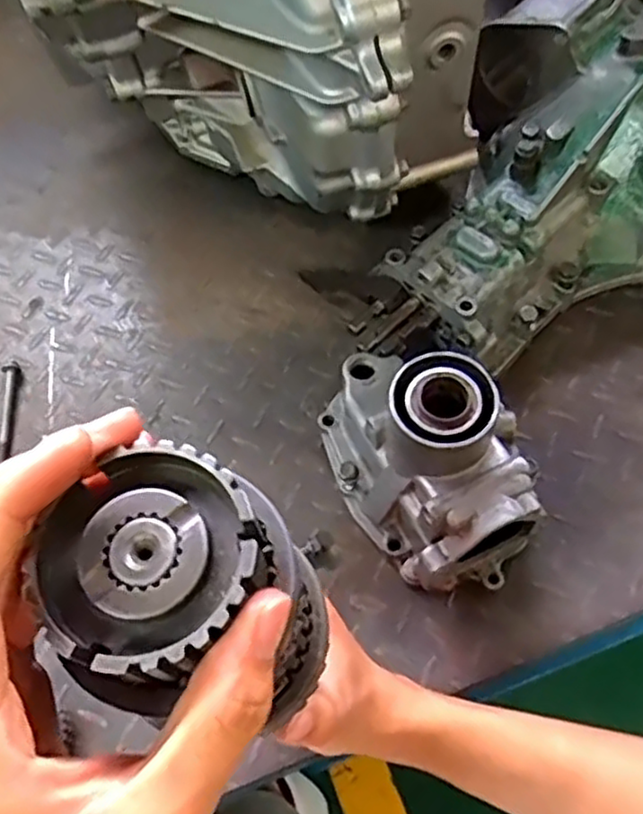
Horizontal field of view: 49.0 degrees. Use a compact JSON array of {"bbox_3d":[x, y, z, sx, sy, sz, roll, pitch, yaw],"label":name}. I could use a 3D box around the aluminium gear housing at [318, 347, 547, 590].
[{"bbox_3d":[0.075,0.023,0.478,0.126,0.141,0.174,-37,65,-15],"label":"aluminium gear housing"}]

